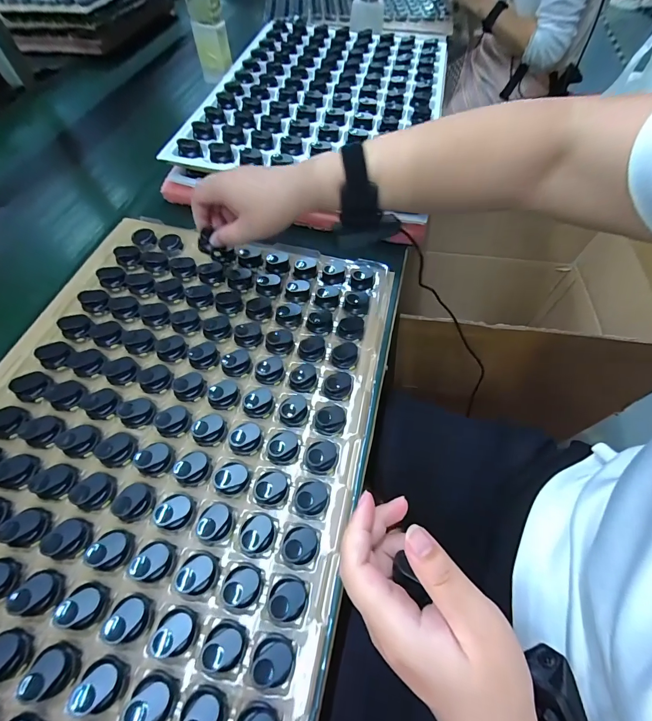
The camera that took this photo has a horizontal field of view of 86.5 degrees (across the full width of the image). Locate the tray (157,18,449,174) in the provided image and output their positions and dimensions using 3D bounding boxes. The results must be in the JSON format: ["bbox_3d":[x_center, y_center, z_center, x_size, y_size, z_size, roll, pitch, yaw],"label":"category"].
[{"bbox_3d":[0.006,-0.436,0.555,0.346,0.029,0.477,11,59,7],"label":"tray"}]

